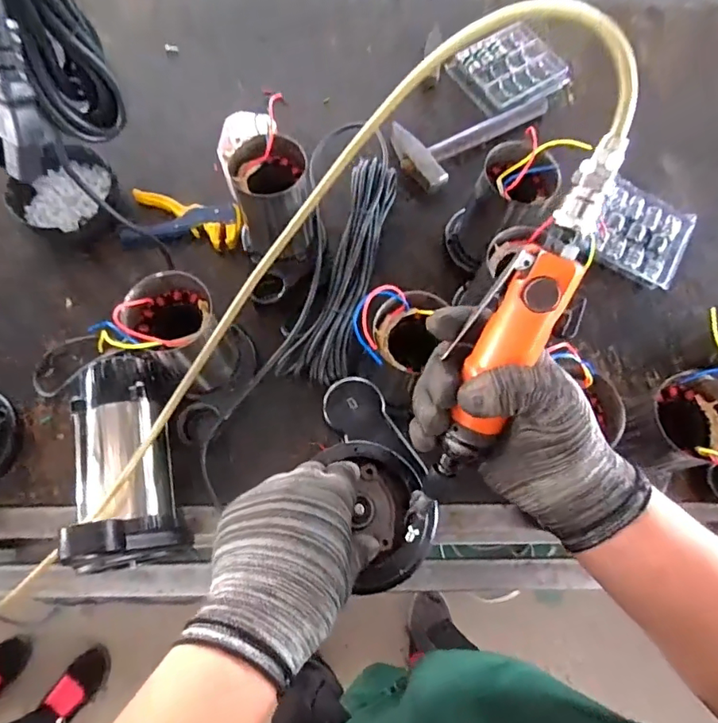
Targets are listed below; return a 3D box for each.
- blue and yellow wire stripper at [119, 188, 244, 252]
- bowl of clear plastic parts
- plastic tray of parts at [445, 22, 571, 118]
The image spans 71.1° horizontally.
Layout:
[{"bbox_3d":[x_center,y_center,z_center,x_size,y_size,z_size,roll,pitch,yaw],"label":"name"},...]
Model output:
[{"bbox_3d":[-0.260,-0.199,0.743,0.173,0.025,0.105,10,71,1],"label":"blue and yellow wire stripper"},{"bbox_3d":[-0.434,-0.245,0.743,0.147,0.048,0.142,1,71,-2],"label":"bowl of clear plastic parts"},{"bbox_3d":[0.266,-0.506,0.876,0.174,0.034,0.153,-35,76,-13],"label":"plastic tray of parts"}]

